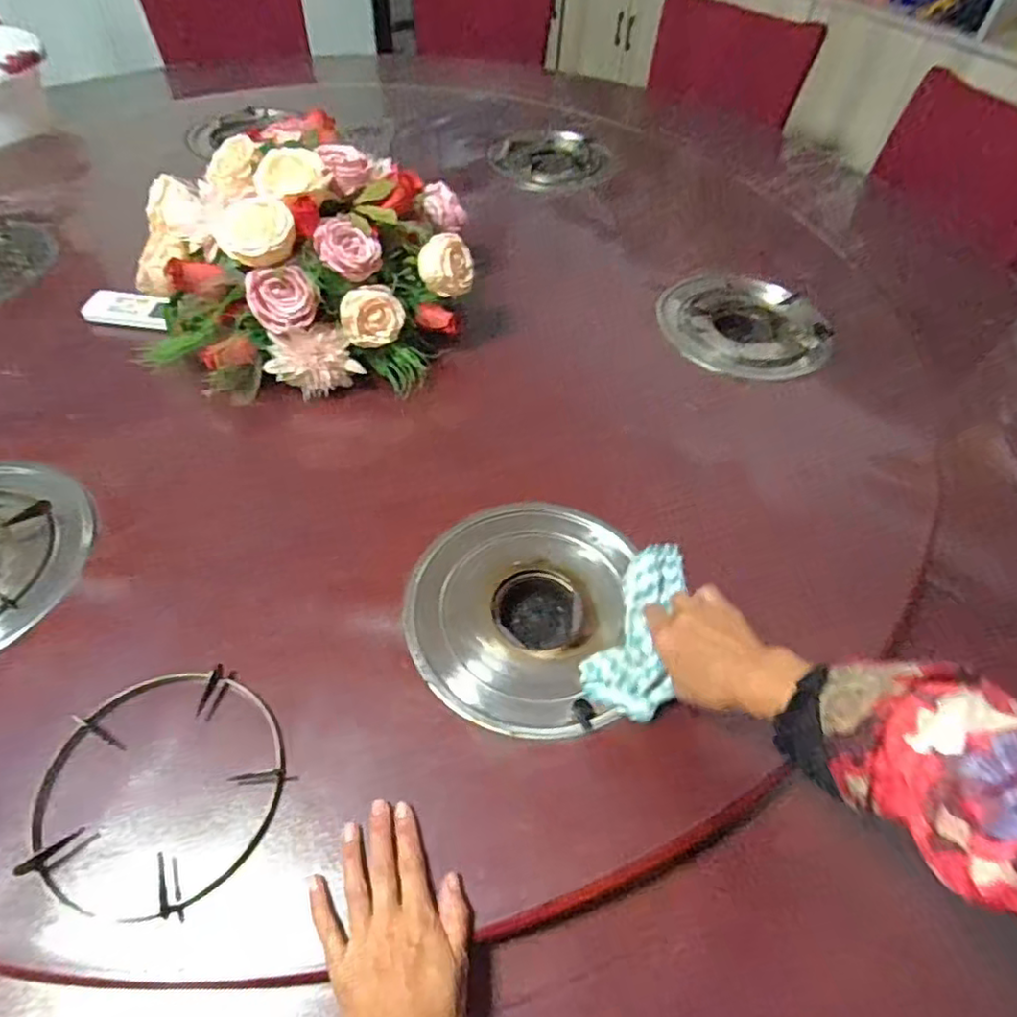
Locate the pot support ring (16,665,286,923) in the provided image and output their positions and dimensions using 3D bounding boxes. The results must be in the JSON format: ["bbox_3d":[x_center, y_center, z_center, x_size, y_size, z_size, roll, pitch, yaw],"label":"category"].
[{"bbox_3d":[-0.284,0.225,0.511,0.195,0.025,0.183,2,49,-2],"label":"pot support ring"}]

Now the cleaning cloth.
[{"bbox_3d":[0.129,0.104,0.612,0.075,0.046,0.191,17,53,11],"label":"cleaning cloth"}]

